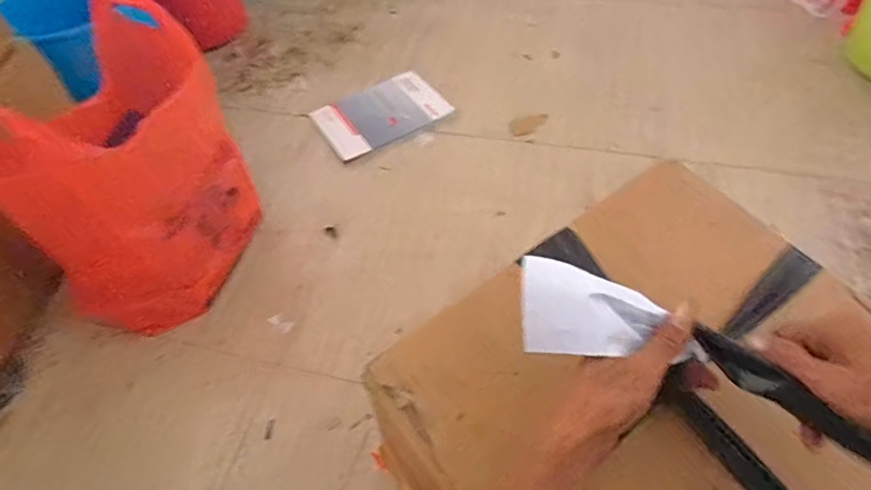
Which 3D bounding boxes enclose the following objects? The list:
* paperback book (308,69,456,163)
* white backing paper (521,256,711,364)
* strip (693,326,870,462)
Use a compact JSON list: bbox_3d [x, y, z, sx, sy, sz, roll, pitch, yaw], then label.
[{"bbox_3d":[-0.118,-0.296,1.179,0.276,0.017,0.183,-27,60,-16],"label":"paperback book"},{"bbox_3d":[0.131,0.055,0.396,0.136,0.034,0.063,11,58,13],"label":"white backing paper"},{"bbox_3d":[0.268,0.117,0.368,0.178,0.036,0.016,34,65,14],"label":"strip"}]

